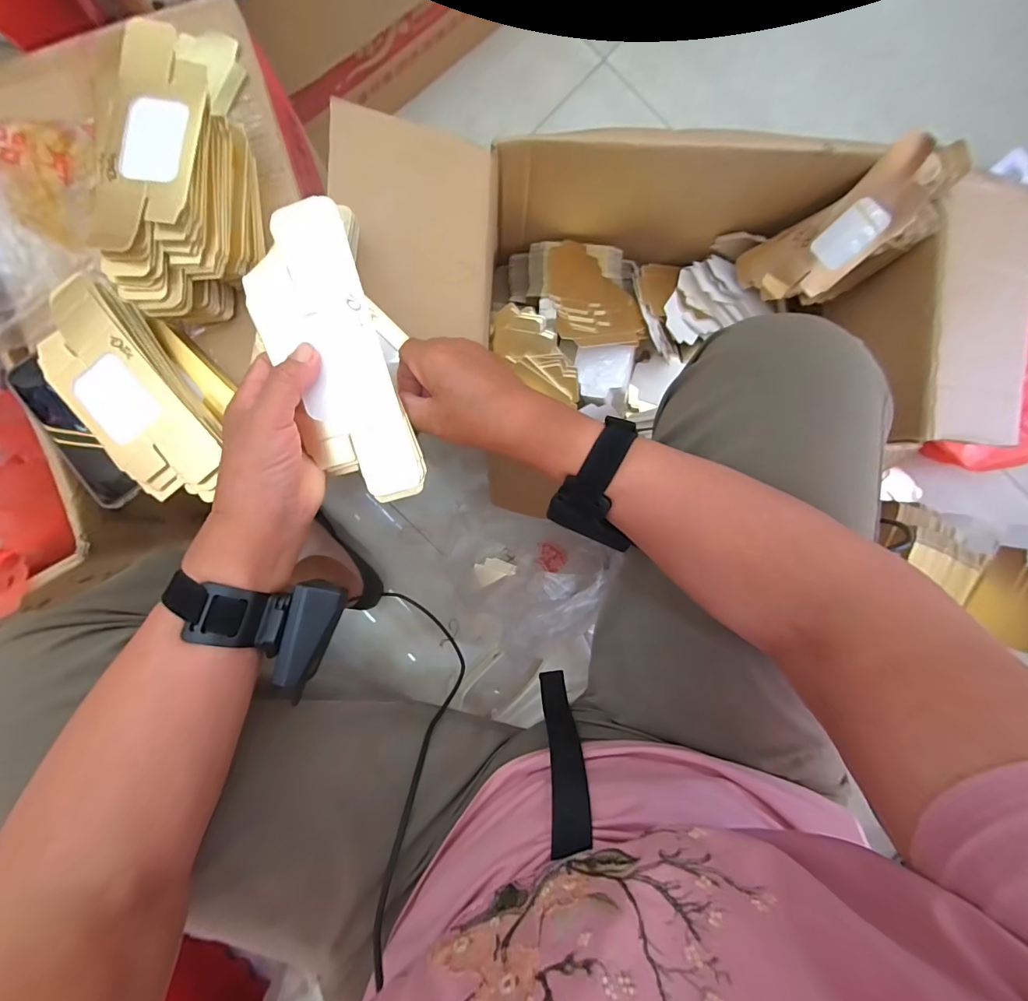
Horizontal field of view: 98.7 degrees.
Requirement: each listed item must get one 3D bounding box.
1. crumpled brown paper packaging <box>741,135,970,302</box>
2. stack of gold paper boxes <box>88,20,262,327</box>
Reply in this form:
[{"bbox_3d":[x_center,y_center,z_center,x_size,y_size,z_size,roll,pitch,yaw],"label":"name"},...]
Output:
[{"bbox_3d":[0.417,-0.336,0.567,0.063,0.234,0.108,-25,92,-39],"label":"crumpled brown paper packaging"},{"bbox_3d":[-0.306,-0.316,0.404,0.115,0.076,0.288,-4,91,-2],"label":"stack of gold paper boxes"}]

